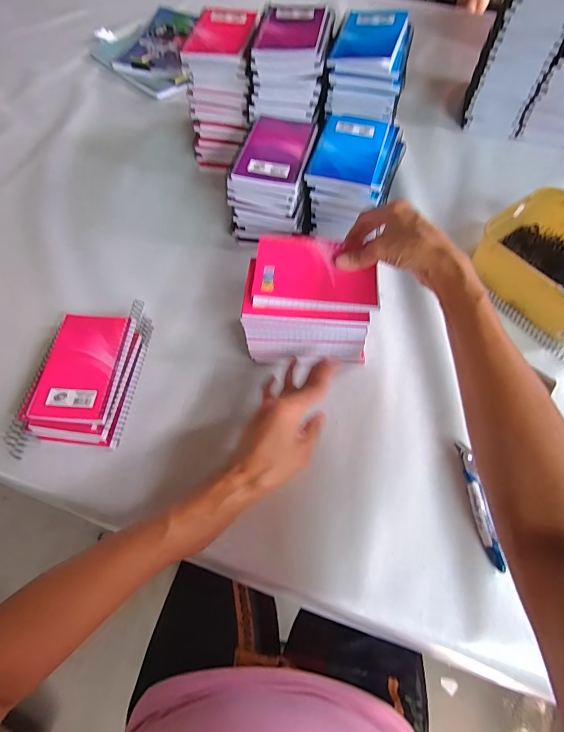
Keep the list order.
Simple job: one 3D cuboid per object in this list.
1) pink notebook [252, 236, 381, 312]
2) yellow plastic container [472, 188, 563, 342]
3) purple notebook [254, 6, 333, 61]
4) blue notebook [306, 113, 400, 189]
[{"bbox_3d":[0.037,-0.100,0.403,0.129,0.011,0.089,2,61,0],"label":"pink notebook"},{"bbox_3d":[0.361,-0.131,0.495,0.169,0.065,0.188,-30,66,-16],"label":"yellow plastic container"},{"bbox_3d":[0.016,-0.438,0.490,0.091,0.010,0.119,8,63,3],"label":"purple notebook"},{"bbox_3d":[0.093,-0.280,0.485,0.096,0.013,0.133,17,63,7],"label":"blue notebook"}]

